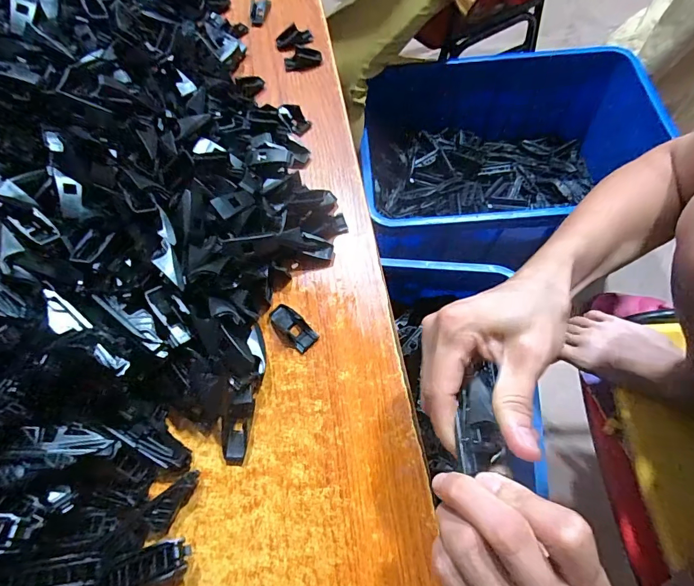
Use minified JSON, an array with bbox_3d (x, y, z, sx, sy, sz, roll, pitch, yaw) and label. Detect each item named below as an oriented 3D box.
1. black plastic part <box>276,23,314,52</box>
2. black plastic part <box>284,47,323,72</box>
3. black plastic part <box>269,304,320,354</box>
[{"bbox_3d":[-0.060,-0.291,0.456,0.041,0.012,0.037,-6,65,0],"label":"black plastic part"},{"bbox_3d":[-0.048,-0.255,0.439,0.040,0.011,0.026,-2,65,2],"label":"black plastic part"},{"bbox_3d":[-0.042,0.026,0.315,0.019,0.006,0.042,-42,69,-15],"label":"black plastic part"}]

